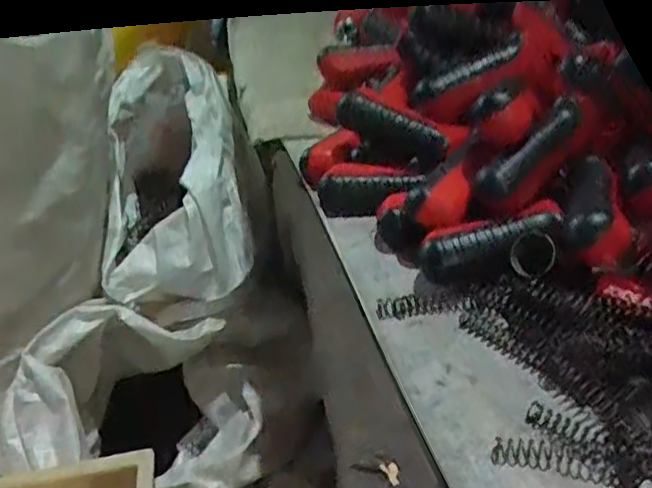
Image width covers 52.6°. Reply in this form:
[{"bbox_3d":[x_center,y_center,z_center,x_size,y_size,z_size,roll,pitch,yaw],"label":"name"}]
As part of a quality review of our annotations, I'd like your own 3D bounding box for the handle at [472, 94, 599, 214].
[{"bbox_3d":[0.161,-0.070,0.500,0.121,0.040,0.032,-39,44,-12],"label":"handle"}]

